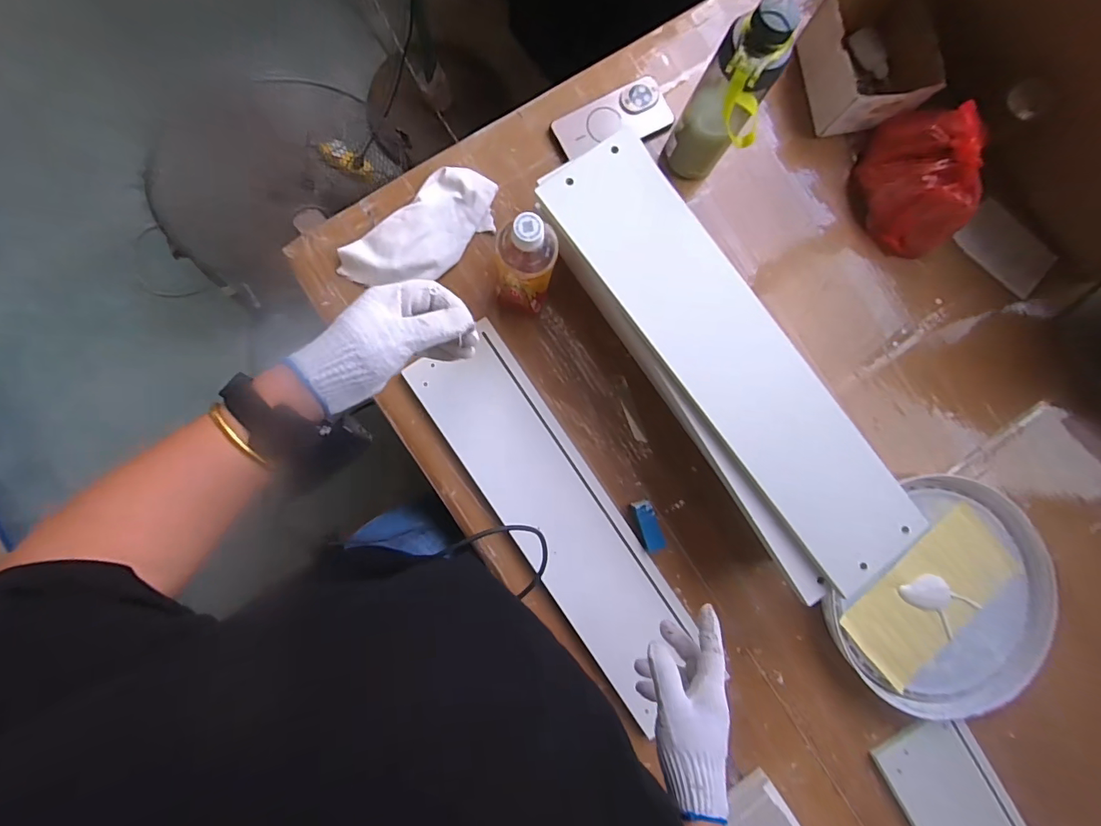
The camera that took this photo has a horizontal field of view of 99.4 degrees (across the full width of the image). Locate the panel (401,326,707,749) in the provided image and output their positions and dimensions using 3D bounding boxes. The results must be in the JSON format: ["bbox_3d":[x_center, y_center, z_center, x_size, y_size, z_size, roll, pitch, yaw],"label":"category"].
[{"bbox_3d":[0.010,0.130,0.609,0.141,0.024,0.500,-33,89,-6],"label":"panel"}]

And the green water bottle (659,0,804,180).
[{"bbox_3d":[0.203,-0.359,0.548,0.065,0.219,0.068,0,88,-5],"label":"green water bottle"}]

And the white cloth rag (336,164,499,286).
[{"bbox_3d":[-0.162,-0.230,0.608,0.215,0.024,0.097,-43,92,-6],"label":"white cloth rag"}]

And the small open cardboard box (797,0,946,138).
[{"bbox_3d":[0.437,-0.495,0.657,0.158,0.084,0.168,-8,88,-6],"label":"small open cardboard box"}]

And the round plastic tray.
[{"bbox_3d":[0.531,0.255,0.628,0.319,0.047,0.302,0,88,-5],"label":"round plastic tray"}]

